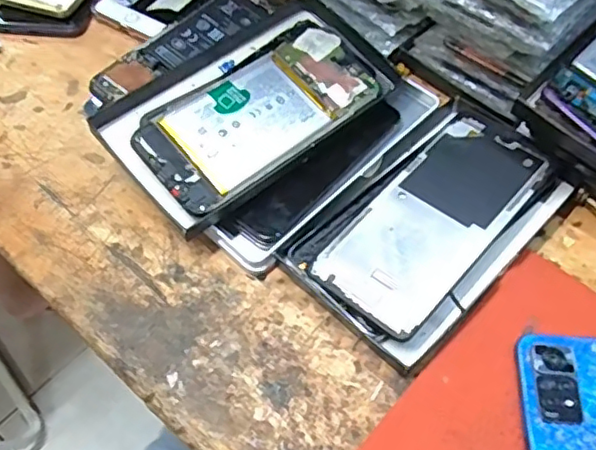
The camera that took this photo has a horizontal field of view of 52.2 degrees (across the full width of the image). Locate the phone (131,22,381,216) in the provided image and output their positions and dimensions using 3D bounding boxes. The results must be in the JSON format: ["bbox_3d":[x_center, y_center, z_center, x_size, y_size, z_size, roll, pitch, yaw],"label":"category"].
[{"bbox_3d":[-0.024,-0.074,0.391,0.157,0.009,0.079,-34,76,-21],"label":"phone"}]

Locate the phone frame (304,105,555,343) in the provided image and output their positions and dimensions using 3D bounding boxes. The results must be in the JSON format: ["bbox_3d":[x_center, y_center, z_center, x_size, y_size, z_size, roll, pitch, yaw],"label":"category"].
[{"bbox_3d":[0.084,-0.005,0.371,0.072,0.013,0.157,38,67,21],"label":"phone frame"}]

